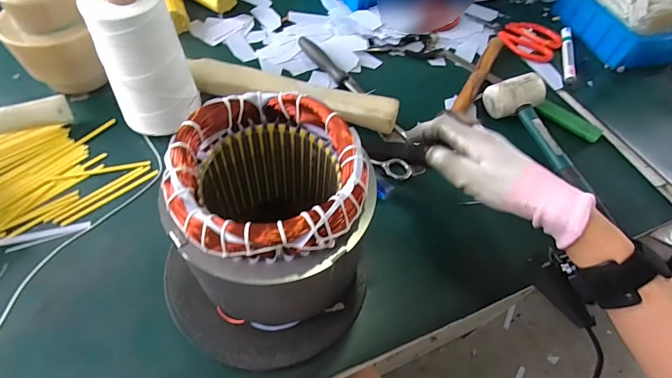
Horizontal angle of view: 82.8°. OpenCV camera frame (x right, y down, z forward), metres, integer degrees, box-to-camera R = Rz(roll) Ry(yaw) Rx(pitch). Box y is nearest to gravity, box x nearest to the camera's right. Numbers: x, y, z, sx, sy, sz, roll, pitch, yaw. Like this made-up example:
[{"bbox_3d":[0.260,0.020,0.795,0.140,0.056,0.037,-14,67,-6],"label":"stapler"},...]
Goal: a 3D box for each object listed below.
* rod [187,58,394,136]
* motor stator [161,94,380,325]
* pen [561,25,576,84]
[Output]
[{"bbox_3d":[-0.055,-0.123,0.505,0.274,0.042,0.047,13,55,3],"label":"rod"},{"bbox_3d":[-0.048,0.032,0.317,0.133,0.165,0.132,3,55,-4],"label":"motor stator"},{"bbox_3d":[0.378,-0.221,0.621,0.019,0.017,0.133,16,55,5],"label":"pen"}]

